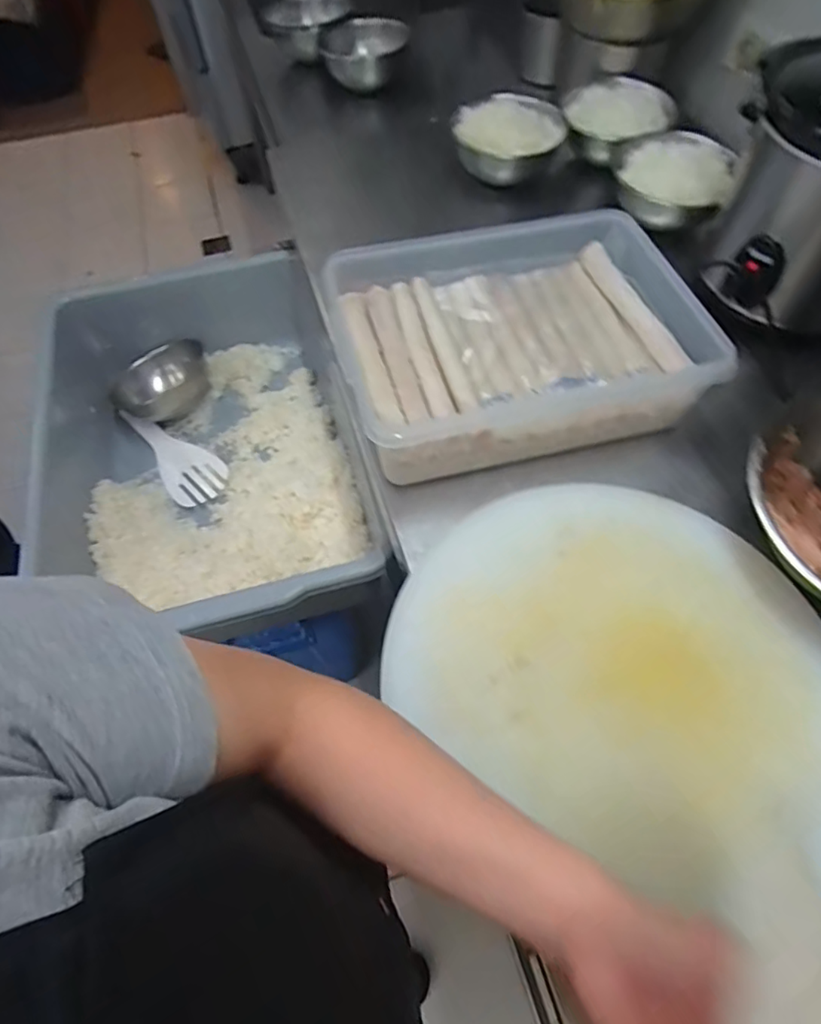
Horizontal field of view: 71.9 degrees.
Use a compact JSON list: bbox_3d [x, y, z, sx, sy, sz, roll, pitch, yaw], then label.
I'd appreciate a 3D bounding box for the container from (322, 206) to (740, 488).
[{"bbox_3d":[0.107,-0.186,0.604,0.350,0.093,0.260,-12,59,-6],"label":"container"}]

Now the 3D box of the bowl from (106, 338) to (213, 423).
[{"bbox_3d":[-0.411,-0.208,0.943,0.155,0.087,0.139,-31,63,-16],"label":"bowl"}]

